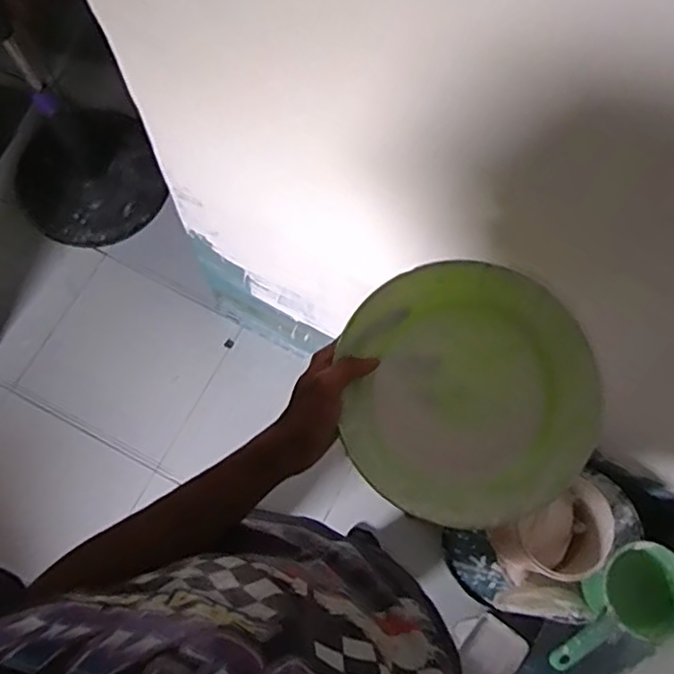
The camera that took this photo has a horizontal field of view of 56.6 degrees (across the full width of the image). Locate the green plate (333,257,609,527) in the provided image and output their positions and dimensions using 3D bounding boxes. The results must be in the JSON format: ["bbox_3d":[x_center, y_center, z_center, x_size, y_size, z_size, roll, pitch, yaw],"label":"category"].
[{"bbox_3d":[0.108,0.046,0.527,0.207,0.041,0.214,-23,74,-5],"label":"green plate"}]

